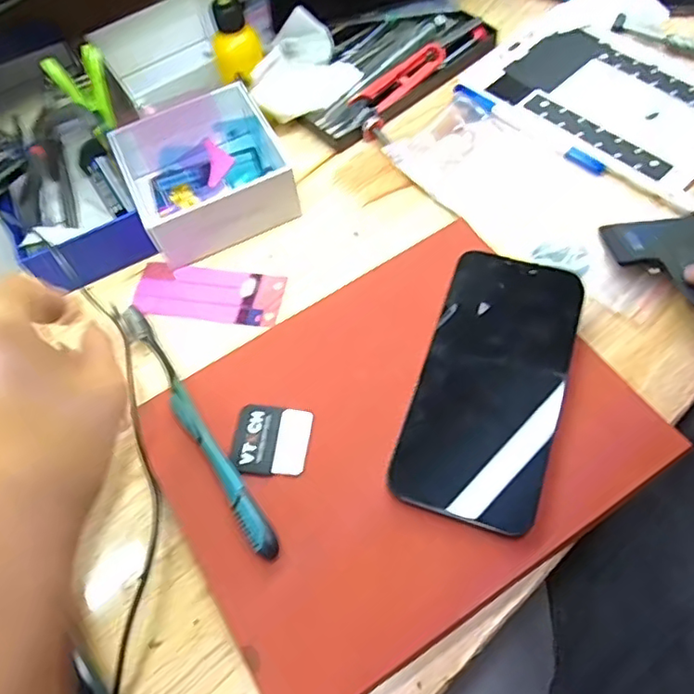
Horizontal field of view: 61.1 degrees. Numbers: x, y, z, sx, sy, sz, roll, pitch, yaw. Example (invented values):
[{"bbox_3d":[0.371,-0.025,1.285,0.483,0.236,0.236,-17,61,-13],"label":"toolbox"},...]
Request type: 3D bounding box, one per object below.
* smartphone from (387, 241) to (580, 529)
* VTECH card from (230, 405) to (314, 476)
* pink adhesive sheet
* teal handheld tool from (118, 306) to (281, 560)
[{"bbox_3d":[0.080,0.016,0.324,0.074,0.013,0.156,16,71,12],"label":"smartphone"},{"bbox_3d":[-0.042,0.052,0.330,0.042,0.004,0.039,3,62,7],"label":"VTECH card"},{"bbox_3d":[-0.094,-0.036,0.398,0.102,0.004,0.040,6,61,9],"label":"pink adhesive sheet"},{"bbox_3d":[-0.088,0.041,0.333,0.013,0.012,0.177,-33,66,-12],"label":"teal handheld tool"}]

